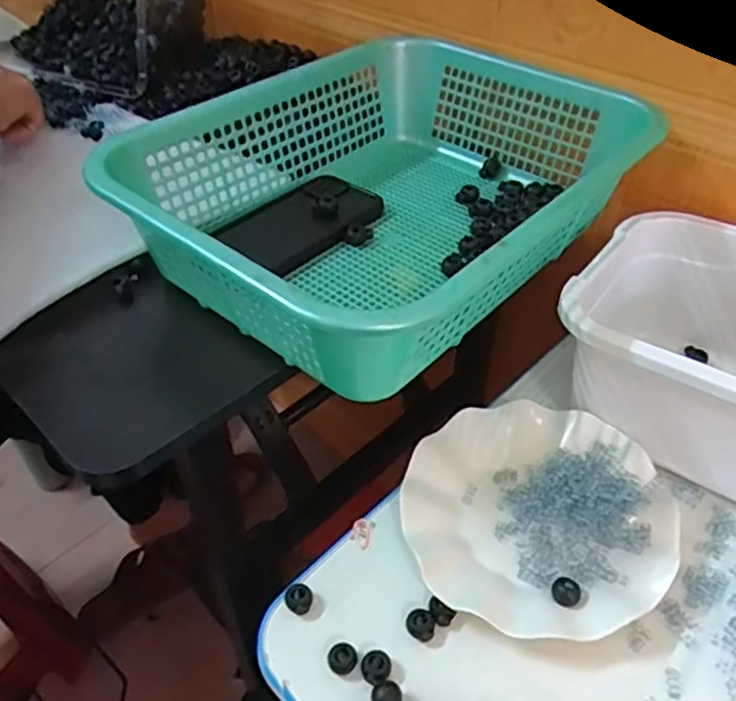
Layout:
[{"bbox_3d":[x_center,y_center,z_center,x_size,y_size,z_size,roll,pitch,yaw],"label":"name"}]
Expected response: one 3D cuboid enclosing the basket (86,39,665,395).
[{"bbox_3d":[0.019,-0.127,0.520,0.290,0.102,0.381,32,52,29],"label":"basket"}]

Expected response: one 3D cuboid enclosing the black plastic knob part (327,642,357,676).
[{"bbox_3d":[-0.015,0.188,0.397,0.017,0.010,0.017,0,43,0],"label":"black plastic knob part"}]

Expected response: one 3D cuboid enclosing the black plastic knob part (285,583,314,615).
[{"bbox_3d":[-0.044,0.162,0.424,0.017,0.014,0.019,-6,44,-7],"label":"black plastic knob part"}]

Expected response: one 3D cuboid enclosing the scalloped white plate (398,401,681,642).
[{"bbox_3d":[0.117,0.114,0.461,0.176,0.029,0.181,0,43,0],"label":"scalloped white plate"}]

